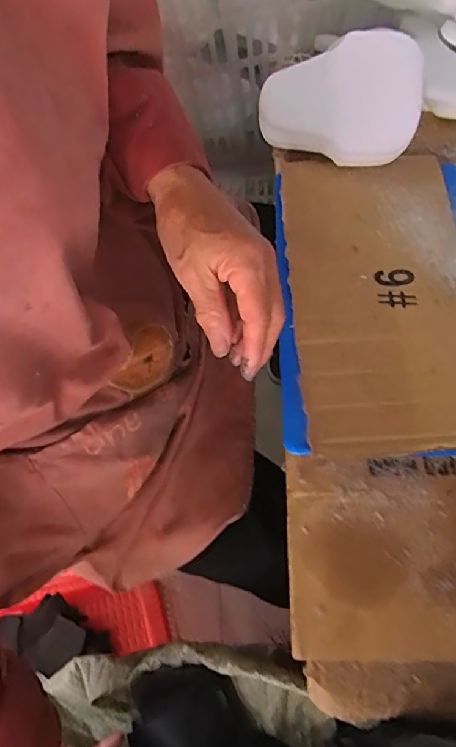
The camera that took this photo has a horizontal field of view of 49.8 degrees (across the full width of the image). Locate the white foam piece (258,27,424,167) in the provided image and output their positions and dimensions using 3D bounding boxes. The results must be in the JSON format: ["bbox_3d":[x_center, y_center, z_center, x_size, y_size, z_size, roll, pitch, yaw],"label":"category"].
[{"bbox_3d":[0.105,-0.255,0.467,0.143,0.029,0.108,-3,99,9],"label":"white foam piece"}]

